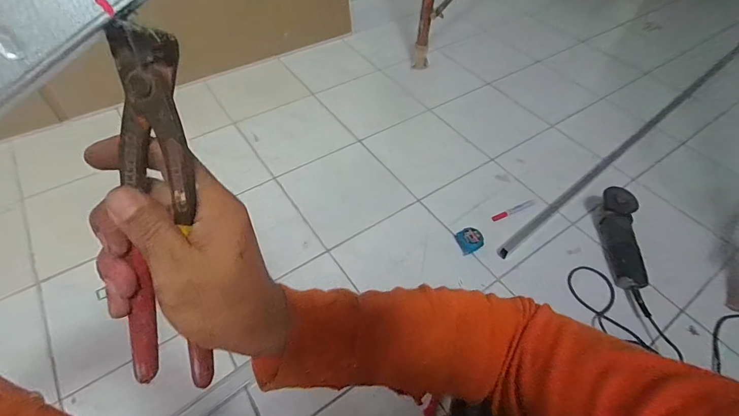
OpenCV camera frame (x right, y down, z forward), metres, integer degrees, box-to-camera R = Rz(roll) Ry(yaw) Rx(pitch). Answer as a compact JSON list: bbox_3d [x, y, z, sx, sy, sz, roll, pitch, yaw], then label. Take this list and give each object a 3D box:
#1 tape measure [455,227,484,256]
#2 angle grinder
[{"bbox_3d":[0.254,0.082,0.936,0.056,0.036,0.065,-15,53,-14],"label":"tape measure"},{"bbox_3d":[0.618,0.070,0.905,0.079,0.096,0.244,11,52,7],"label":"angle grinder"}]

